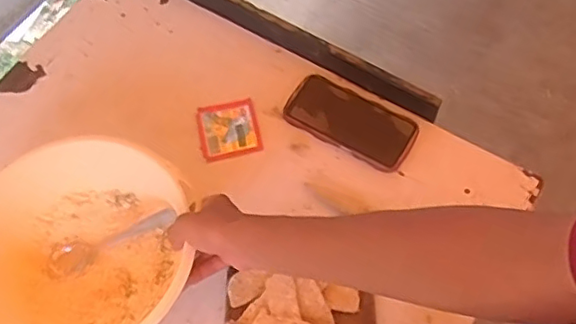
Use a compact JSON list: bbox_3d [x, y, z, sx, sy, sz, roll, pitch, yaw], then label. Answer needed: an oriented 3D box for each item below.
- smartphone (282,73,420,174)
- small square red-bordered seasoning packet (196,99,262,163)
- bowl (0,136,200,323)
[{"bbox_3d":[0.080,-0.055,0.776,0.169,0.013,0.082,28,69,15],"label":"smartphone"},{"bbox_3d":[-0.079,-0.044,0.790,0.076,0.005,0.081,-11,64,-2],"label":"small square red-bordered seasoning packet"},{"bbox_3d":[-0.226,0.093,0.662,0.253,0.086,0.253,-1,64,2],"label":"bowl"}]

